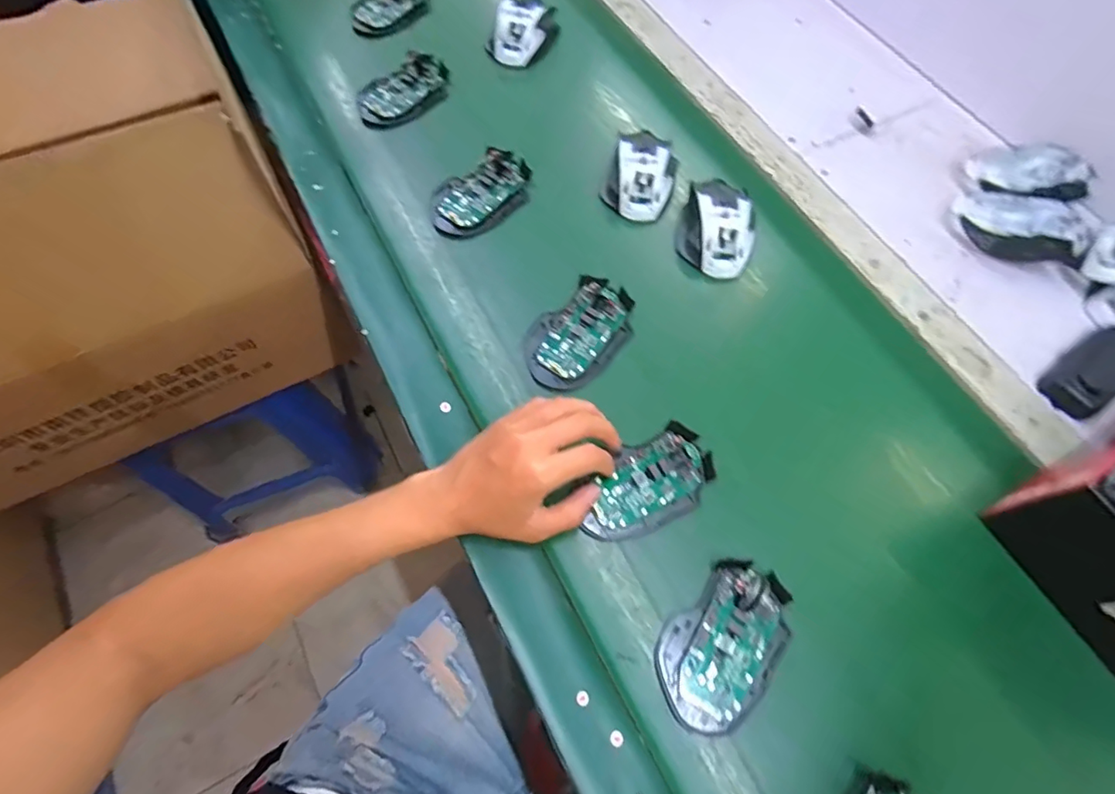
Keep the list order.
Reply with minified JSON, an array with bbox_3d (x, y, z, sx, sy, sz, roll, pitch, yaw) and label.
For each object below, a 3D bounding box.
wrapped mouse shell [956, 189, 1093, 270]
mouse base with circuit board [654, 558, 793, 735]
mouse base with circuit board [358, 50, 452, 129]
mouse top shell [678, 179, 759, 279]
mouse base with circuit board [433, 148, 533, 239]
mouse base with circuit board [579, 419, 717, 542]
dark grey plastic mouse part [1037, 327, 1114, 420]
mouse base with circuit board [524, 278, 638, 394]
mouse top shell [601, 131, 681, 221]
[{"bbox_3d":[0.475,-0.176,0.544,0.117,0.037,0.061,27,66,10],"label":"wrapped mouse shell"},{"bbox_3d":[0.119,0.173,0.370,0.073,0.025,0.112,38,68,14],"label":"mouse base with circuit board"},{"bbox_3d":[-0.173,-0.347,0.601,0.062,0.021,0.117,43,70,16],"label":"mouse base with circuit board"},{"bbox_3d":[0.161,-0.170,0.525,0.075,0.038,0.098,14,65,4],"label":"mouse top shell"},{"bbox_3d":[-0.078,-0.207,0.540,0.067,0.022,0.115,42,69,16],"label":"mouse base with circuit board"},{"bbox_3d":[0.071,0.069,0.415,0.112,0.017,0.062,-27,69,-15],"label":"mouse base with circuit board"},{"bbox_3d":[0.499,-0.028,0.487,0.121,0.014,0.049,-32,70,-17],"label":"dark grey plastic mouse part"},{"bbox_3d":[0.020,-0.057,0.478,0.073,0.026,0.115,38,69,14],"label":"mouse base with circuit board"},{"bbox_3d":[0.088,-0.227,0.550,0.068,0.037,0.089,19,65,6],"label":"mouse top shell"}]

